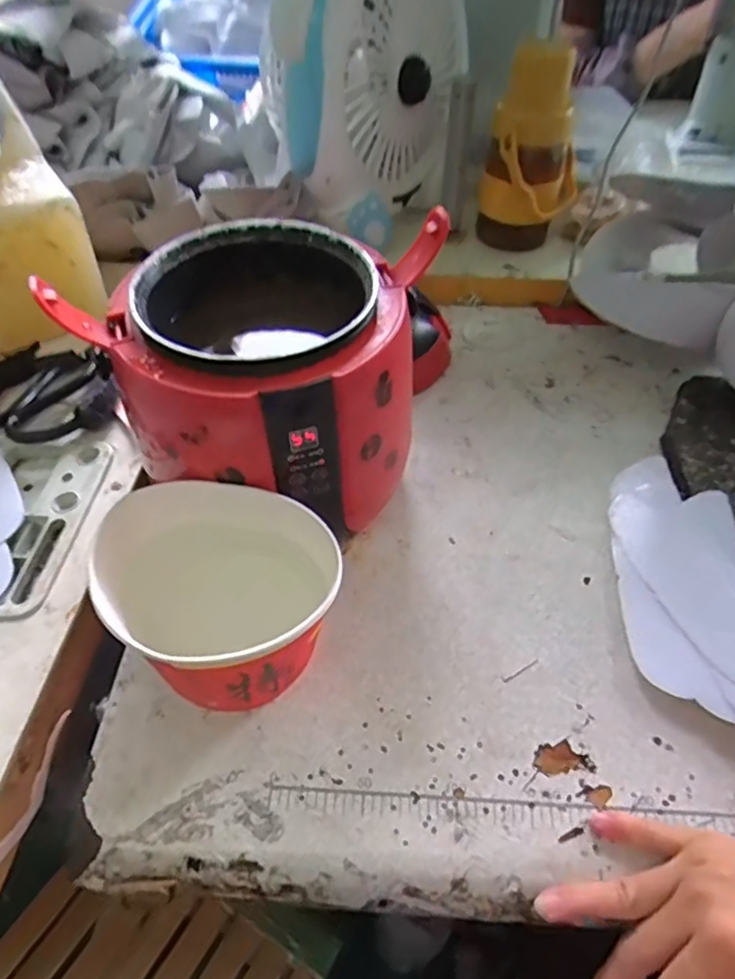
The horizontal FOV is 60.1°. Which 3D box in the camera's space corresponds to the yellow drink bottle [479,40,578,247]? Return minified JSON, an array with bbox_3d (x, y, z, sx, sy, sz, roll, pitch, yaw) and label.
[{"bbox_3d":[0.167,-0.335,0.635,0.092,0.177,0.082,11,51,9],"label":"yellow drink bottle"}]

